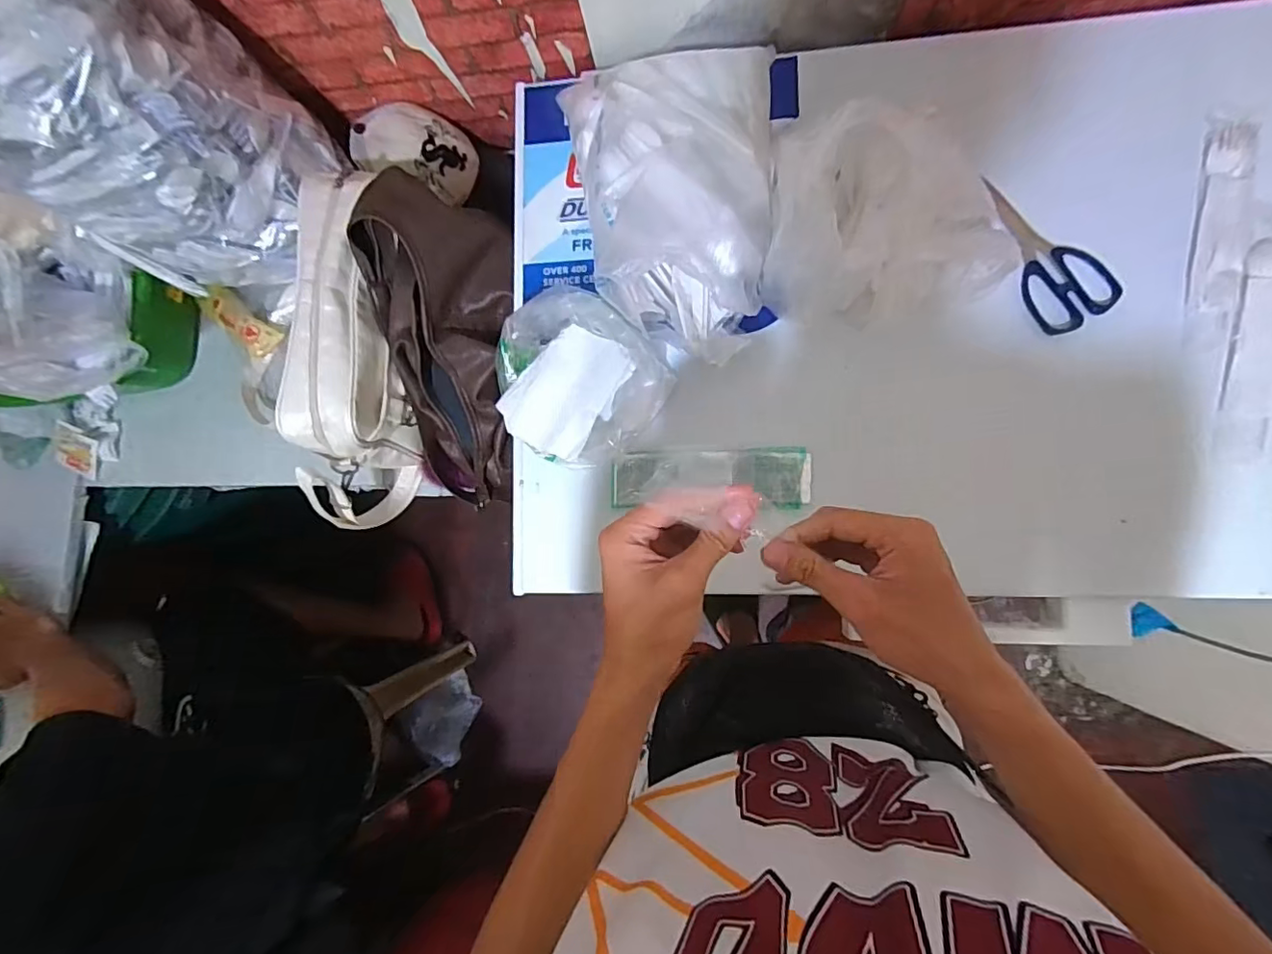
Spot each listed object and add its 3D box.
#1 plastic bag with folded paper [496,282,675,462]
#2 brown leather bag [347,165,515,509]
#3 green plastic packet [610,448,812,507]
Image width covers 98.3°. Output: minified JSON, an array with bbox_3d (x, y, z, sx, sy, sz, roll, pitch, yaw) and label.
[{"bbox_3d":[-0.064,-0.095,0.553,0.162,0.075,0.151,33,90,9],"label":"plastic bag with folded paper"},{"bbox_3d":[-0.211,-0.127,0.637,0.160,0.126,0.380,3,118,8],"label":"brown leather bag"},{"bbox_3d":[0.076,0.000,0.568,0.202,0.019,0.060,0,85,7],"label":"green plastic packet"}]

